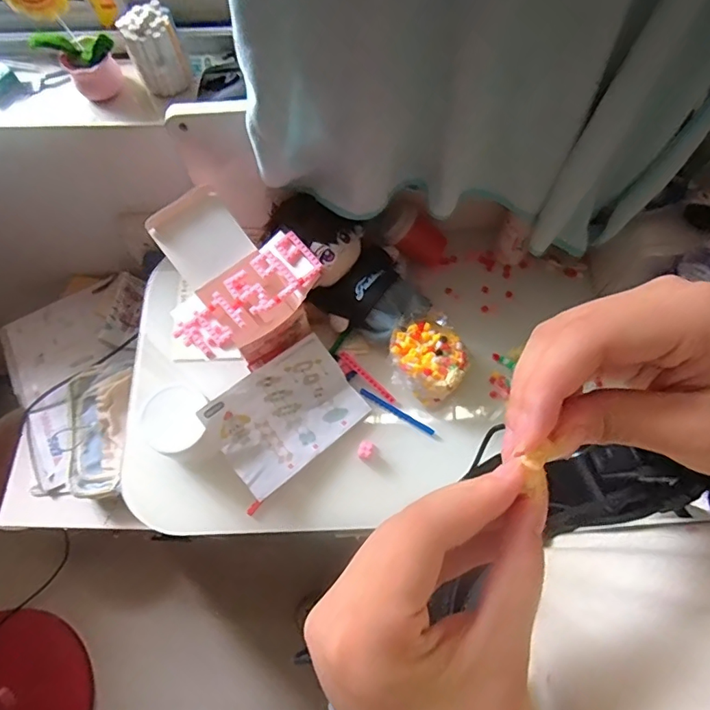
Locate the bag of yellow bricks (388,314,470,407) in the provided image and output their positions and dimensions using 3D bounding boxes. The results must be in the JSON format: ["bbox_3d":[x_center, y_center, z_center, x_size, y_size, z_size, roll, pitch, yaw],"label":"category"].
[{"bbox_3d":[0.087,0.006,0.601,0.093,0.052,0.093,34,73,14],"label":"bag of yellow bricks"}]

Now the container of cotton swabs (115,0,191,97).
[{"bbox_3d":[-0.223,-0.342,0.560,0.058,0.074,0.045,-30,70,-10],"label":"container of cotton swabs"}]

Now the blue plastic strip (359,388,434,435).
[{"bbox_3d":[0.051,0.069,0.606,0.100,0.010,0.009,28,71,12],"label":"blue plastic strip"}]

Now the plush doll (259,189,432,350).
[{"bbox_3d":[-0.013,-0.114,0.622,0.209,0.099,0.125,42,75,16],"label":"plush doll"}]

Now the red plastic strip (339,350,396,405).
[{"bbox_3d":[0.015,0.027,0.612,0.090,0.009,0.010,43,75,3],"label":"red plastic strip"}]

